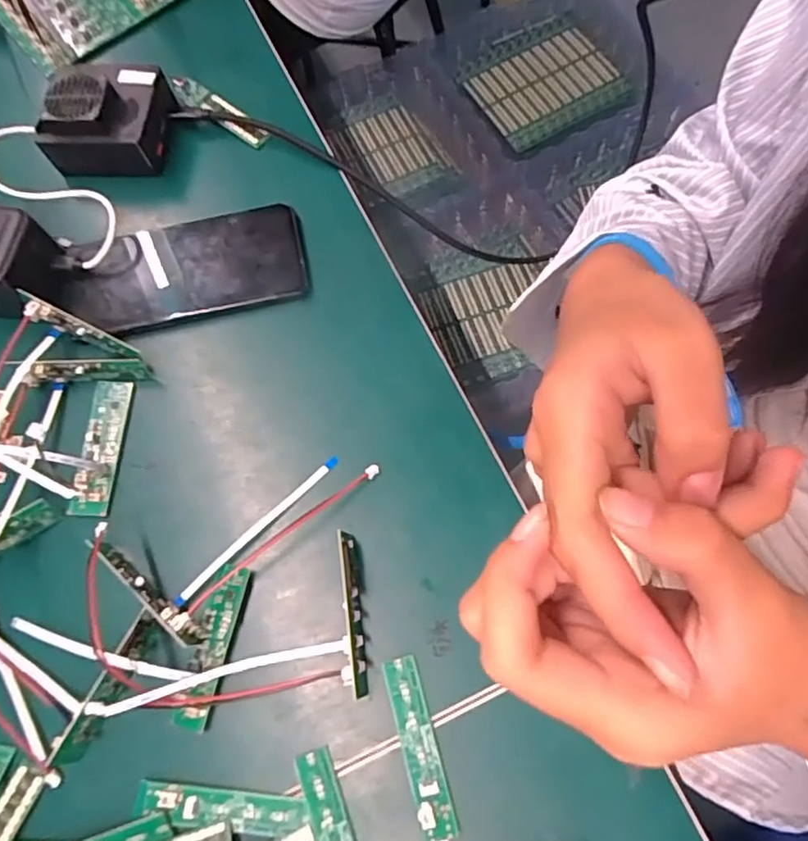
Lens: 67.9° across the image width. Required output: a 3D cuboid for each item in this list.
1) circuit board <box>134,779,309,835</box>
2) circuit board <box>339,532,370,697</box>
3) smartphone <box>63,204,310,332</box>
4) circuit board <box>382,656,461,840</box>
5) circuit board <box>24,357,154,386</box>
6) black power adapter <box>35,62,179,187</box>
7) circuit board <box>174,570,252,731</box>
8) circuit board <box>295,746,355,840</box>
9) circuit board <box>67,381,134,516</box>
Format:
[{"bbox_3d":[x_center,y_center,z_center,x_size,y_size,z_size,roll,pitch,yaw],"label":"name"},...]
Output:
[{"bbox_3d":[-0.090,0.190,0.293,0.083,0.006,0.017,5,71,4],"label":"circuit board"},{"bbox_3d":[-0.028,0.102,0.318,0.012,0.016,0.082,-6,71,0],"label":"circuit board"},{"bbox_3d":[-0.144,-0.100,0.396,0.154,0.010,0.070,-13,71,-3],"label":"smartphone"},{"bbox_3d":[0.008,0.163,0.300,0.017,0.008,0.084,-15,71,-3],"label":"circuit board"},{"bbox_3d":[-0.197,-0.031,0.371,0.070,0.019,0.012,-9,71,-1],"label":"circuit board"},{"bbox_3d":[-0.210,-0.216,0.422,0.082,0.044,0.073,-3,71,1],"label":"black power adapter"},{"bbox_3d":[-0.102,0.119,0.317,0.019,0.011,0.080,5,66,17],"label":"circuit board"},{"bbox_3d":[-0.032,0.205,0.286,0.017,0.008,0.086,-21,71,-5],"label":"circuit board"},{"bbox_3d":[-0.183,0.015,0.362,0.022,0.013,0.083,3,71,3],"label":"circuit board"}]

